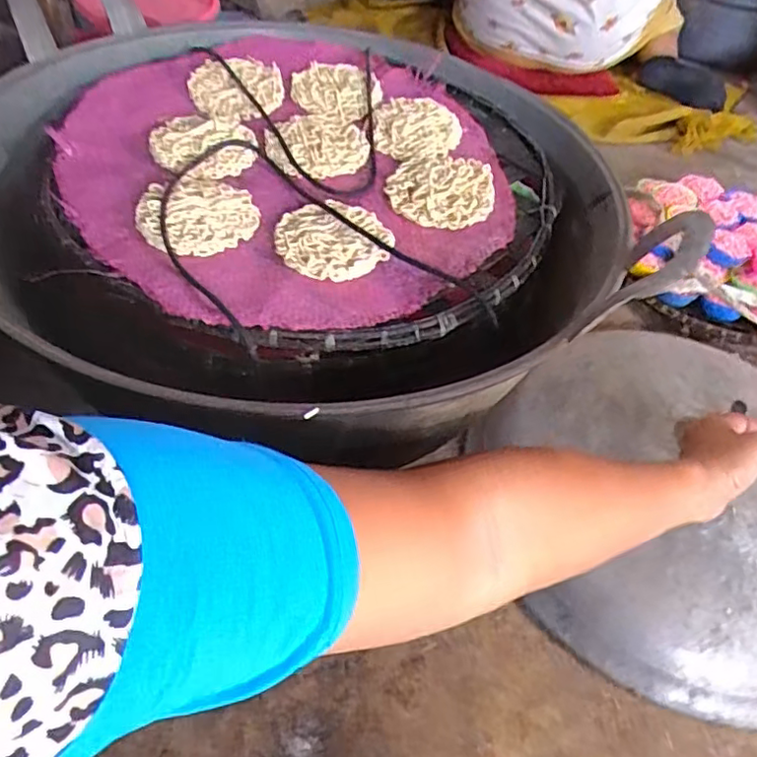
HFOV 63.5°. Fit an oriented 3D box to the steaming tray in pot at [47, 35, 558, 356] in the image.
[{"bbox_3d":[-0.049,-0.161,0.448,0.342,0.036,0.356,24,50,16],"label":"steaming tray in pot"}]

